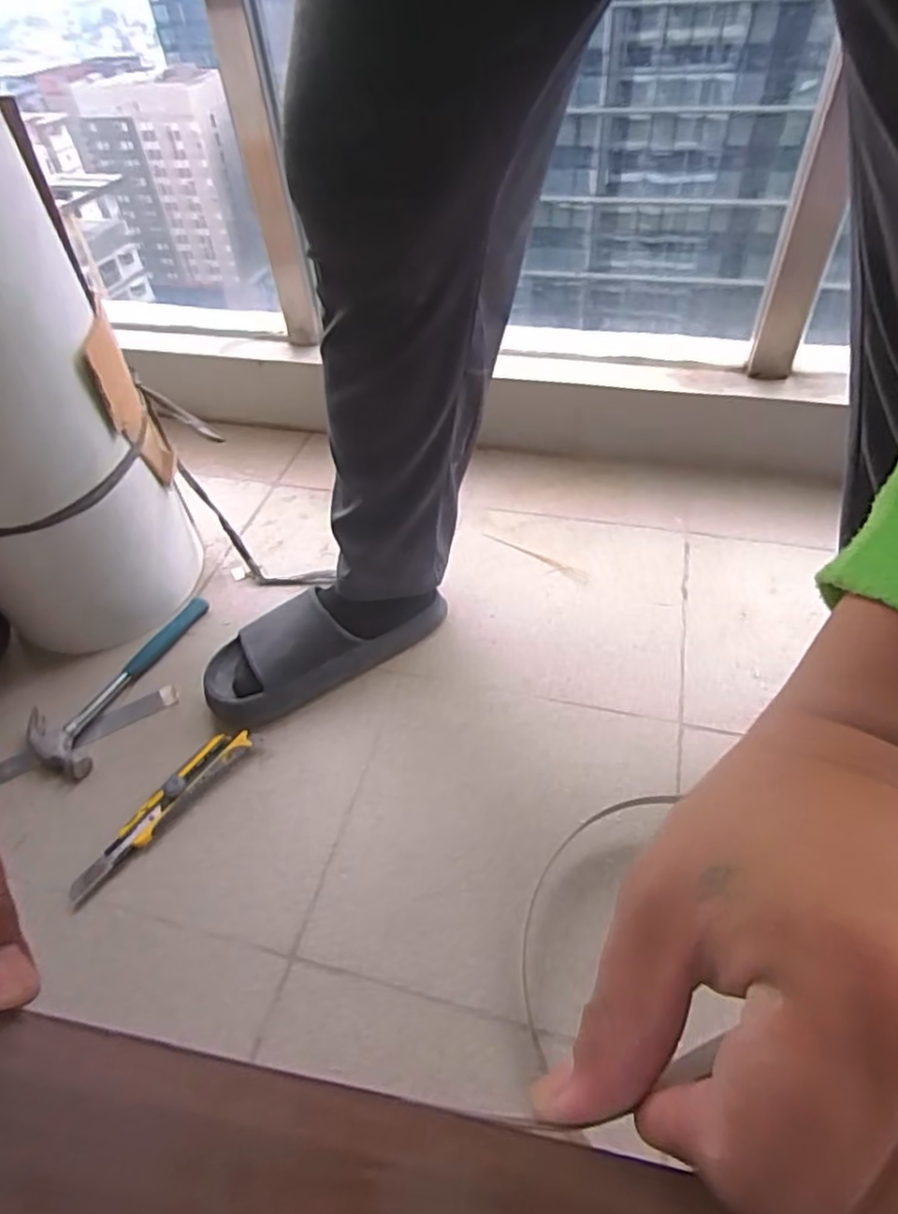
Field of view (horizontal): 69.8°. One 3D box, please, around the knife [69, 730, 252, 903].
[{"bbox_3d":[-0.281,0.193,0.630,0.034,0.020,0.200,29,57,27],"label":"knife"}]

